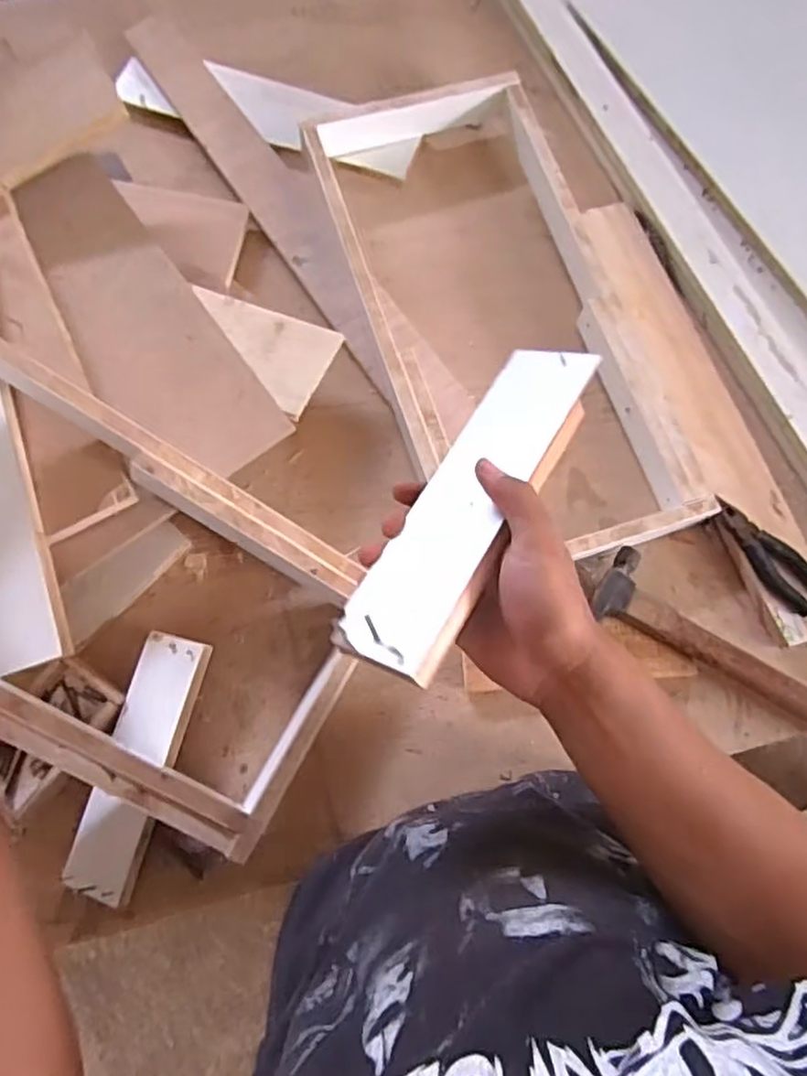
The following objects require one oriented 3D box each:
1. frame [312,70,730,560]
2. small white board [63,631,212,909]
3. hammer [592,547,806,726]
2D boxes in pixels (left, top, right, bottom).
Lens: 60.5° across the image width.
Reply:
[{"bbox_3d":[0.107,-0.264,0.793,0.304,0.077,0.606,-15,74,-5],"label":"frame"},{"bbox_3d":[-0.254,0.213,0.664,0.068,0.024,0.241,13,76,10],"label":"small white board"},{"bbox_3d":[0.333,0.123,0.694,0.304,0.036,0.079,33,75,9],"label":"hammer"}]

